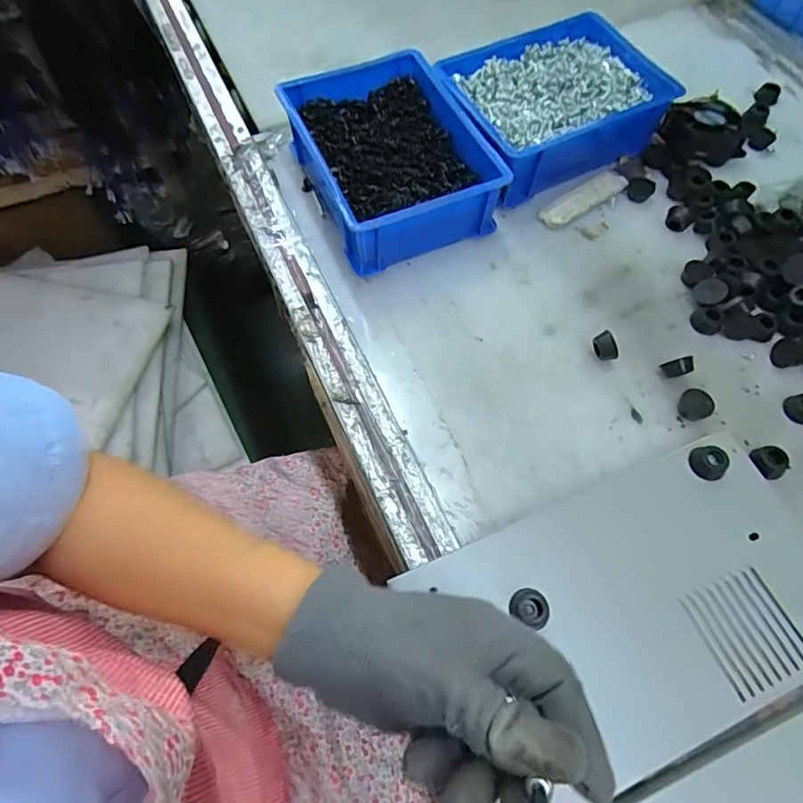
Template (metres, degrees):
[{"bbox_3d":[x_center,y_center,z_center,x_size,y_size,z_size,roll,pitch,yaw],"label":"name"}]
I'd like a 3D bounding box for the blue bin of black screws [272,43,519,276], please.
[{"bbox_3d":[-0.011,-0.225,0.476,0.146,0.064,0.195,-23,66,-9],"label":"blue bin of black screws"}]

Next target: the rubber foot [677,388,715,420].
[{"bbox_3d":[0.228,0.003,0.400,0.019,0.015,0.024,-37,69,-15],"label":"rubber foot"}]

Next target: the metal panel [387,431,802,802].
[{"bbox_3d":[0.152,0.130,0.328,0.263,0.020,0.155,-20,66,-8],"label":"metal panel"}]

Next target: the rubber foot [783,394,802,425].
[{"bbox_3d":[0.313,0.005,0.400,0.021,0.012,0.021,0,65,1],"label":"rubber foot"}]

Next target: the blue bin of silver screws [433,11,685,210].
[{"bbox_3d":[0.150,-0.295,0.512,0.202,0.063,0.150,-26,67,-11],"label":"blue bin of silver screws"}]

